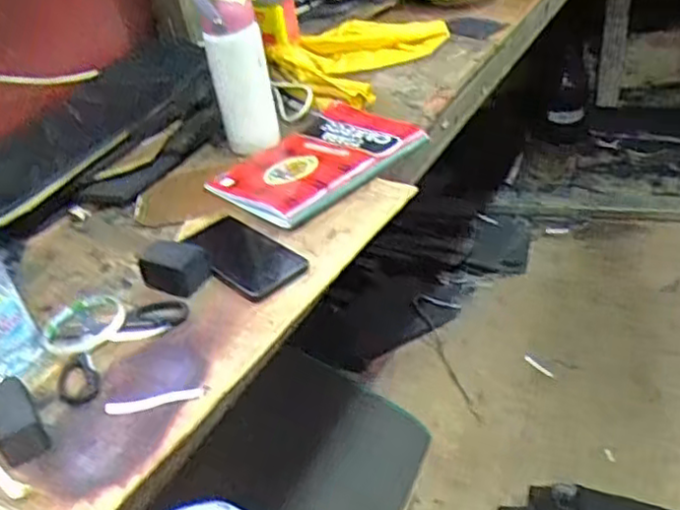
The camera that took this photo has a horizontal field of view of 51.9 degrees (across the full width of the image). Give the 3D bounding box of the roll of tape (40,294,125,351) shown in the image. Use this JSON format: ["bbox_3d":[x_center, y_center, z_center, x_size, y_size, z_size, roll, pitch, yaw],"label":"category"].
[{"bbox_3d":[-0.270,0.068,0.734,0.084,0.014,0.084,-28,41,-25],"label":"roll of tape"}]

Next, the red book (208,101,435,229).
[{"bbox_3d":[-0.030,-0.129,0.929,0.198,0.026,0.251,24,50,39],"label":"red book"}]

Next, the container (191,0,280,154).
[{"bbox_3d":[-0.144,-0.263,0.952,0.073,0.223,0.075,-5,37,4],"label":"container"}]

